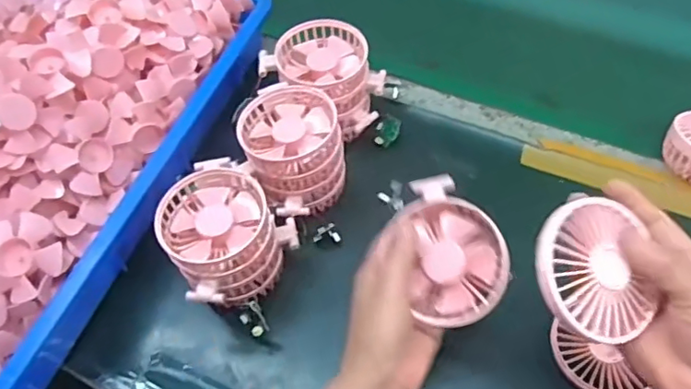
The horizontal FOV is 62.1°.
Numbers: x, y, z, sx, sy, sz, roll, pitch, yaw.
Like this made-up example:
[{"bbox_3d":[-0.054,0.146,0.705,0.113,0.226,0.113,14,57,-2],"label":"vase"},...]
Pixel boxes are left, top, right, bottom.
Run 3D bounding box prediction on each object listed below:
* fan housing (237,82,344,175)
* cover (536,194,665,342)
[{"bbox_3d":[-0.053,-0.064,0.527,0.087,0.028,0.090,-2,55,2],"label":"fan housing"},{"bbox_3d":[0.153,0.045,0.349,0.075,0.010,0.083,-12,80,-19],"label":"cover"}]

